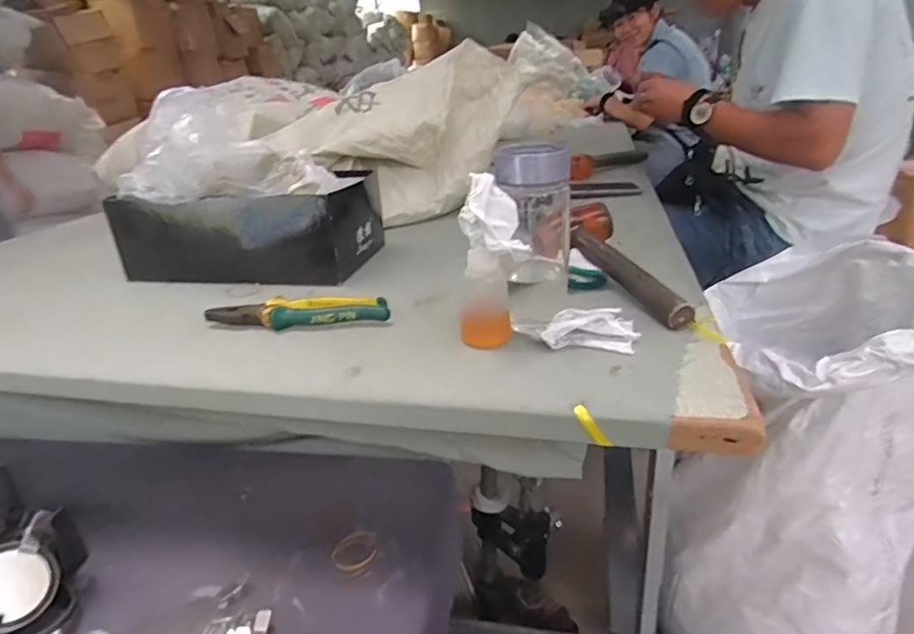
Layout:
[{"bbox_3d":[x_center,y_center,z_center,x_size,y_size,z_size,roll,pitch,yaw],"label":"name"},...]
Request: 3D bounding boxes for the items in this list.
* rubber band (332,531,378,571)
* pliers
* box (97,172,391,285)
[{"bbox_3d":[-0.102,0.233,0.547,0.044,0.004,0.049,-7,25,-7],"label":"rubber band"},{"bbox_3d":[-0.173,-0.004,0.595,0.195,0.018,0.046,-5,25,-3],"label":"pliers"},{"bbox_3d":[-0.289,-0.132,0.786,0.327,0.110,0.176,1,25,11],"label":"box"}]

